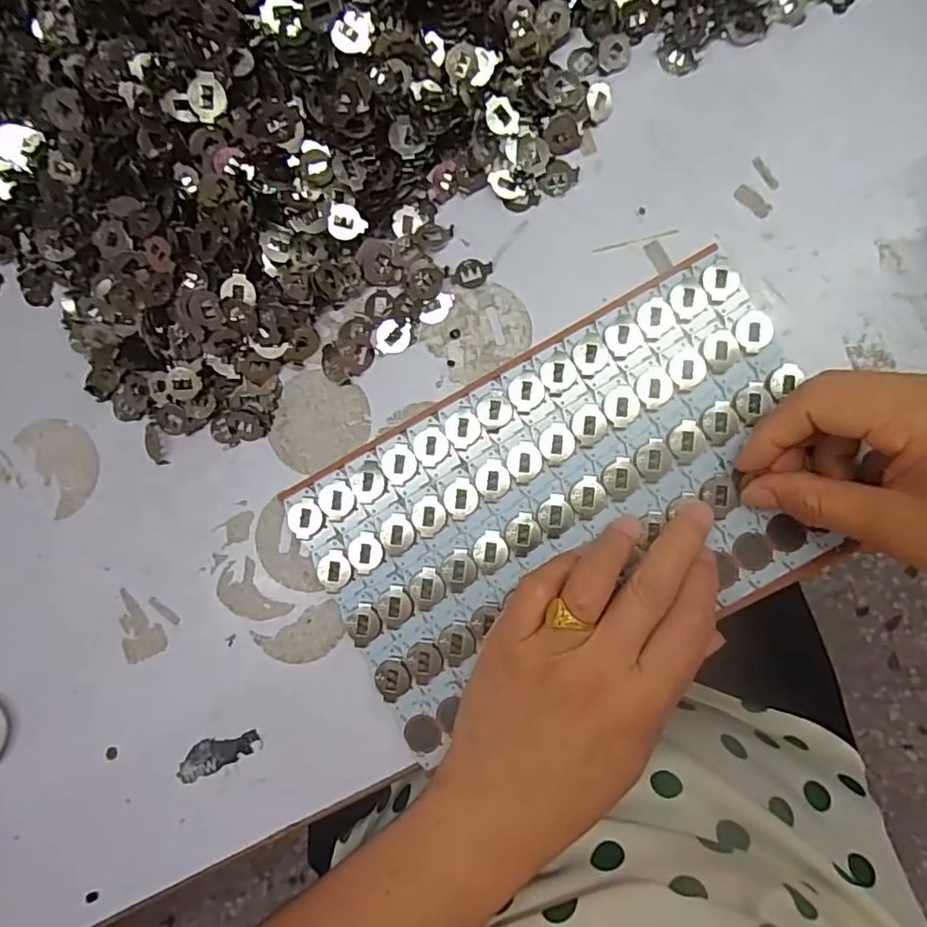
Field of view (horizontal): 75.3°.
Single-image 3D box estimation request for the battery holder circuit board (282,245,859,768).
[{"bbox_3d":[0.051,0.020,0.295,0.248,0.008,0.152,-29,86,2],"label":"battery holder circuit board"}]

